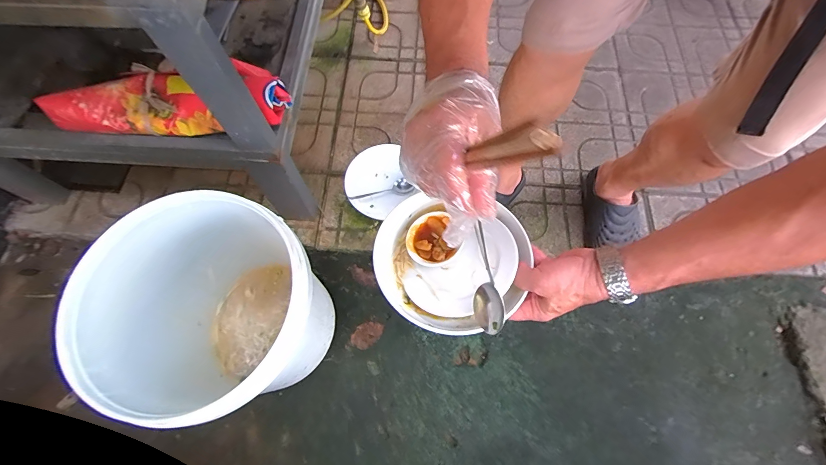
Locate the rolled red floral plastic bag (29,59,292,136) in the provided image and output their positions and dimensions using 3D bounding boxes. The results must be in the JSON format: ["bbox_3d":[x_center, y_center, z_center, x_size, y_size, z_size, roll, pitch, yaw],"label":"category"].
[{"bbox_3d":[-0.407,-0.234,0.600,0.372,0.067,0.115,-2,70,-1],"label":"rolled red floral plastic bag"}]

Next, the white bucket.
[{"bbox_3d":[-0.307,0.145,0.619,0.312,0.367,0.322,-1,69,1],"label":"white bucket"}]

